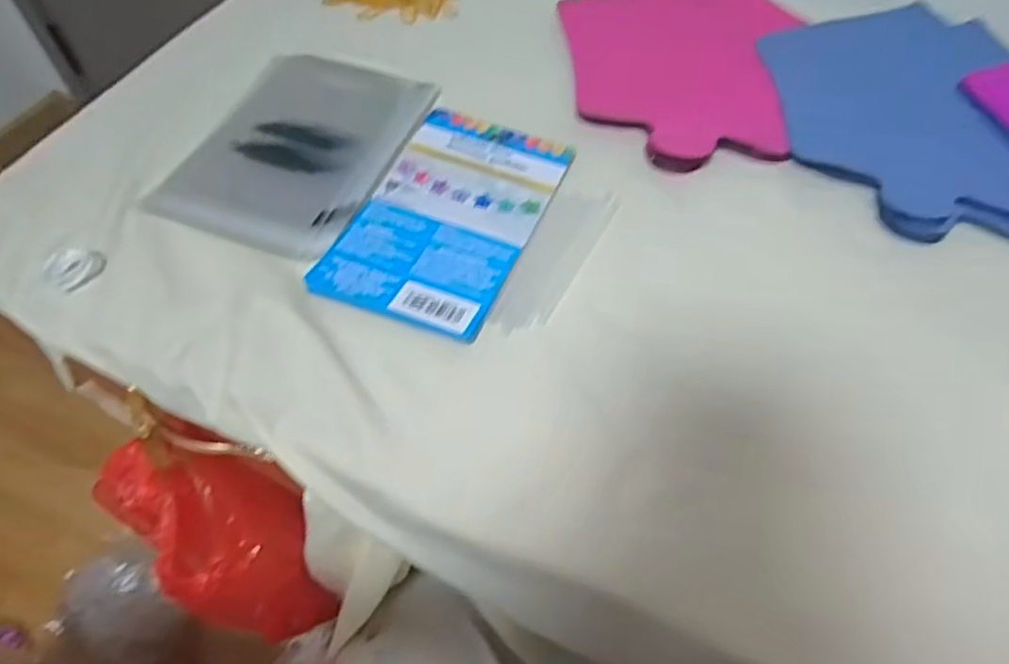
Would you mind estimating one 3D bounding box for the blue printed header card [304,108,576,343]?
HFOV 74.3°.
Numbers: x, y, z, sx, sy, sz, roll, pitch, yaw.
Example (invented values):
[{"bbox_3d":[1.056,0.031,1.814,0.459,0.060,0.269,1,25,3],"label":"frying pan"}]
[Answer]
[{"bbox_3d":[-0.037,-0.079,0.448,0.114,0.008,0.181,18,59,13],"label":"blue printed header card"}]

